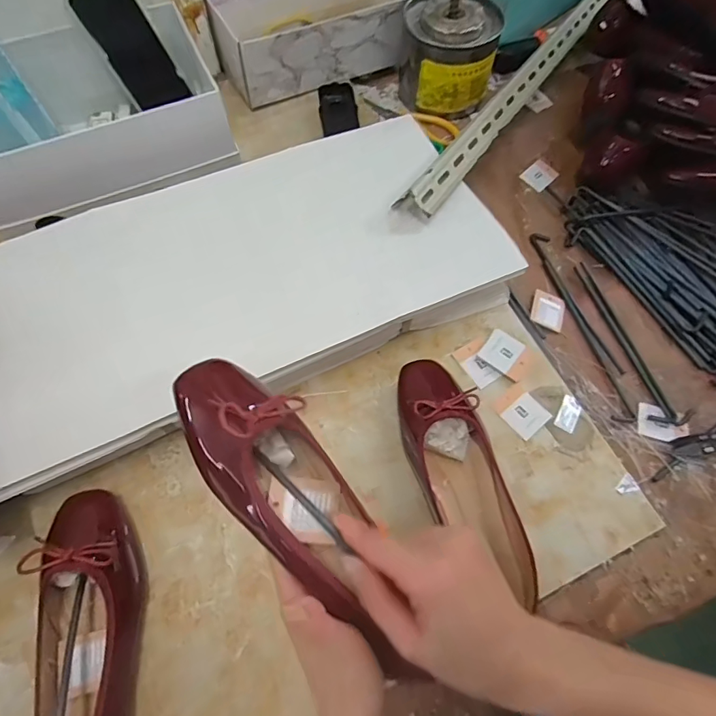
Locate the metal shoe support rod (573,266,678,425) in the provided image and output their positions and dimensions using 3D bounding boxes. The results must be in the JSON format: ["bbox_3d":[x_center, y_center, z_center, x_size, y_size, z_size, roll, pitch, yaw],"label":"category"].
[{"bbox_3d":[0.305,-0.023,0.528,0.022,0.015,0.213,-12,66,-6],"label":"metal shoe support rod"}]

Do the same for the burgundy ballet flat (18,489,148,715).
[{"bbox_3d":[-0.218,0.235,0.365,0.083,0.067,0.255,-17,67,-8],"label":"burgundy ballet flat"}]

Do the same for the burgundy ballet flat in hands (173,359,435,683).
[{"bbox_3d":[-0.039,0.102,0.307,0.074,0.062,0.238,-35,83,-14],"label":"burgundy ballet flat in hands"}]

